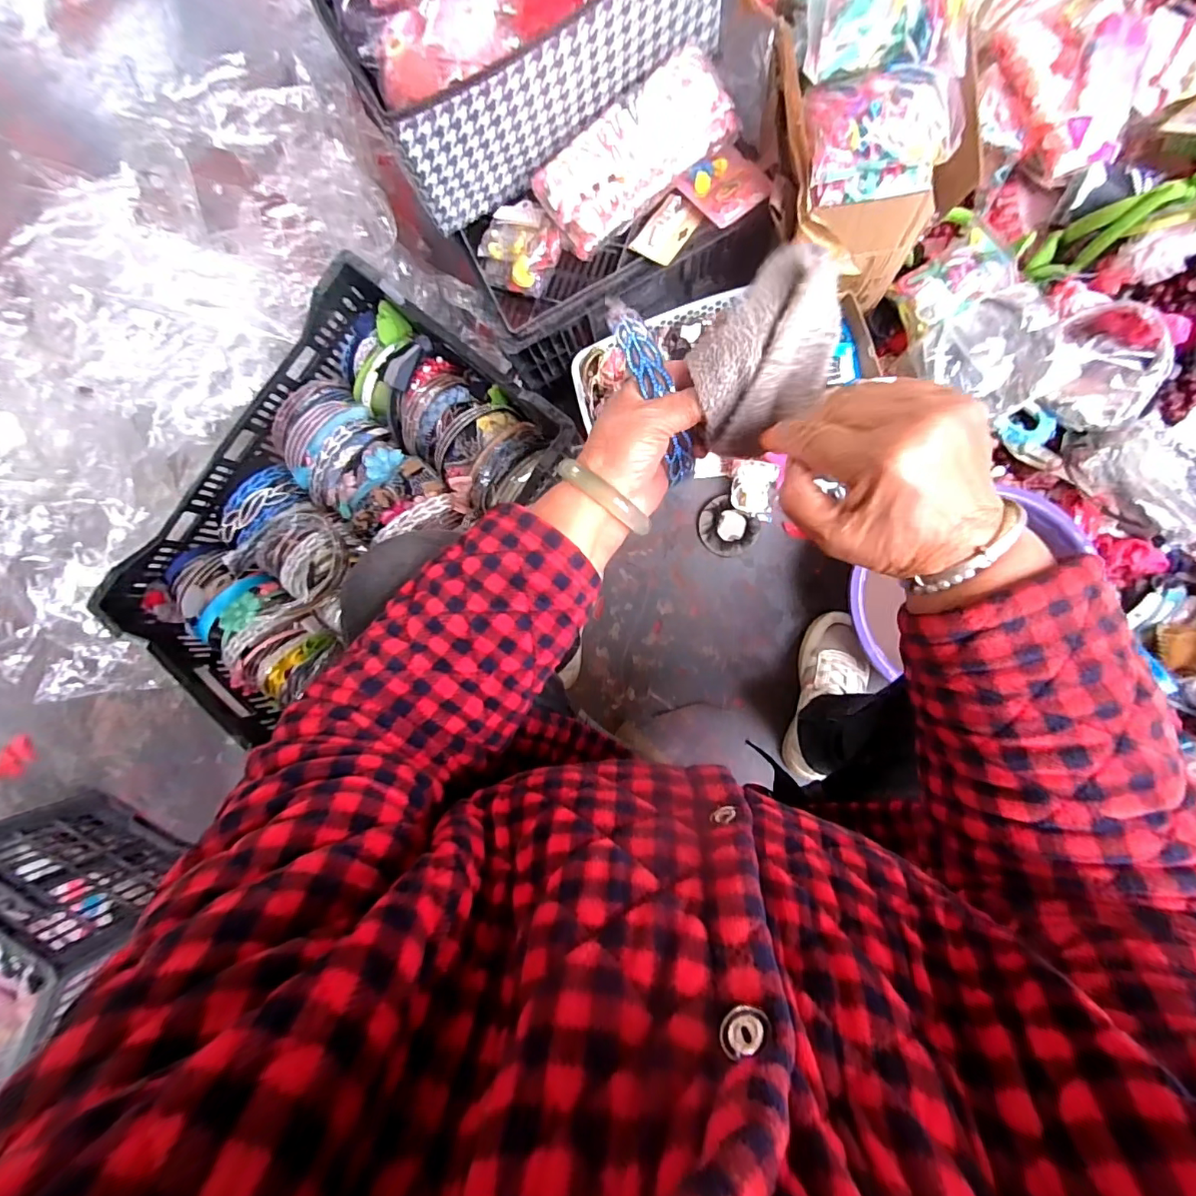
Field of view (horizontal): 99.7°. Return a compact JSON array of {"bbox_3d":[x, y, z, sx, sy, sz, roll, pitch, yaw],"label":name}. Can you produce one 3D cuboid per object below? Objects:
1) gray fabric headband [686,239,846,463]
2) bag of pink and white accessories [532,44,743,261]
[{"bbox_3d":[0.105,-0.150,0.308,0.072,0.036,0.117,40,93,9],"label":"gray fabric headband"},{"bbox_3d":[0.042,-0.521,0.600,0.232,0.071,0.097,-37,82,5],"label":"bag of pink and white accessories"}]

